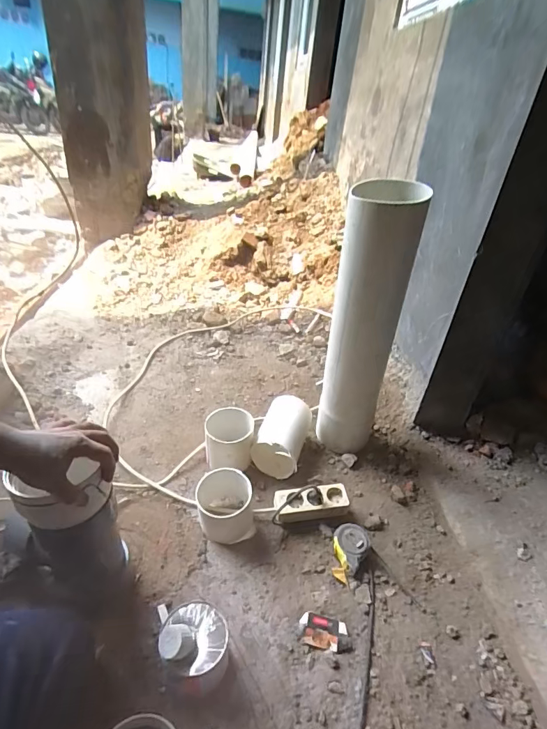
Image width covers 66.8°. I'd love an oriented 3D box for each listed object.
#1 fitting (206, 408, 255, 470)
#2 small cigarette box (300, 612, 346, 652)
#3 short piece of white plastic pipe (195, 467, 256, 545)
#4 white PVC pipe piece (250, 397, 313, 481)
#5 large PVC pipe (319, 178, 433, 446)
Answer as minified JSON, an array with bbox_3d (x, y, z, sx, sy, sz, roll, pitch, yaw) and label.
[{"bbox_3d":[-0.111,0.190,1.005,0.119,0.120,0.131,0,33,-12],"label":"fitting"},{"bbox_3d":[0.084,0.462,0.712,0.076,0.021,0.049,11,33,7],"label":"small cigarette box"},{"bbox_3d":[-0.100,0.291,0.863,0.113,0.114,0.109,5,33,-3],"label":"short piece of white plastic pipe"},{"bbox_3d":[0.020,0.181,1.054,0.121,0.110,0.219,12,32,8],"label":"white PVC pipe piece"},{"bbox_3d":[0.188,-0.035,0.905,0.118,0.659,0.111,1,33,-8],"label":"large PVC pipe"}]

